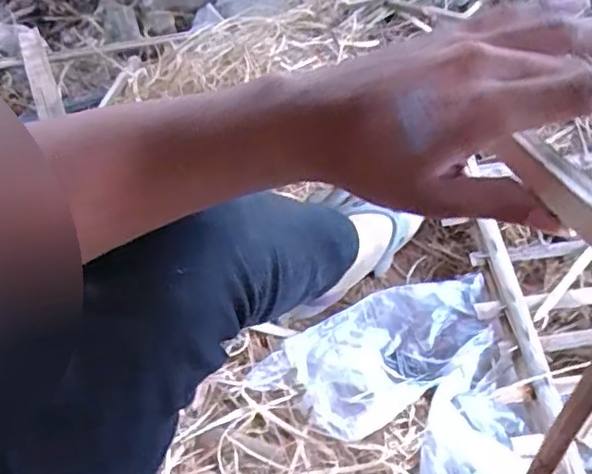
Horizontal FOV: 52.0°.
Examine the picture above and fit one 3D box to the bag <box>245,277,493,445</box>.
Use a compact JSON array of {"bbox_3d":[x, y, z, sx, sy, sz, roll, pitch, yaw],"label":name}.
[{"bbox_3d":[0.110,0.145,0.762,0.306,0.042,0.143,-26,61,-19],"label":"bag"}]

